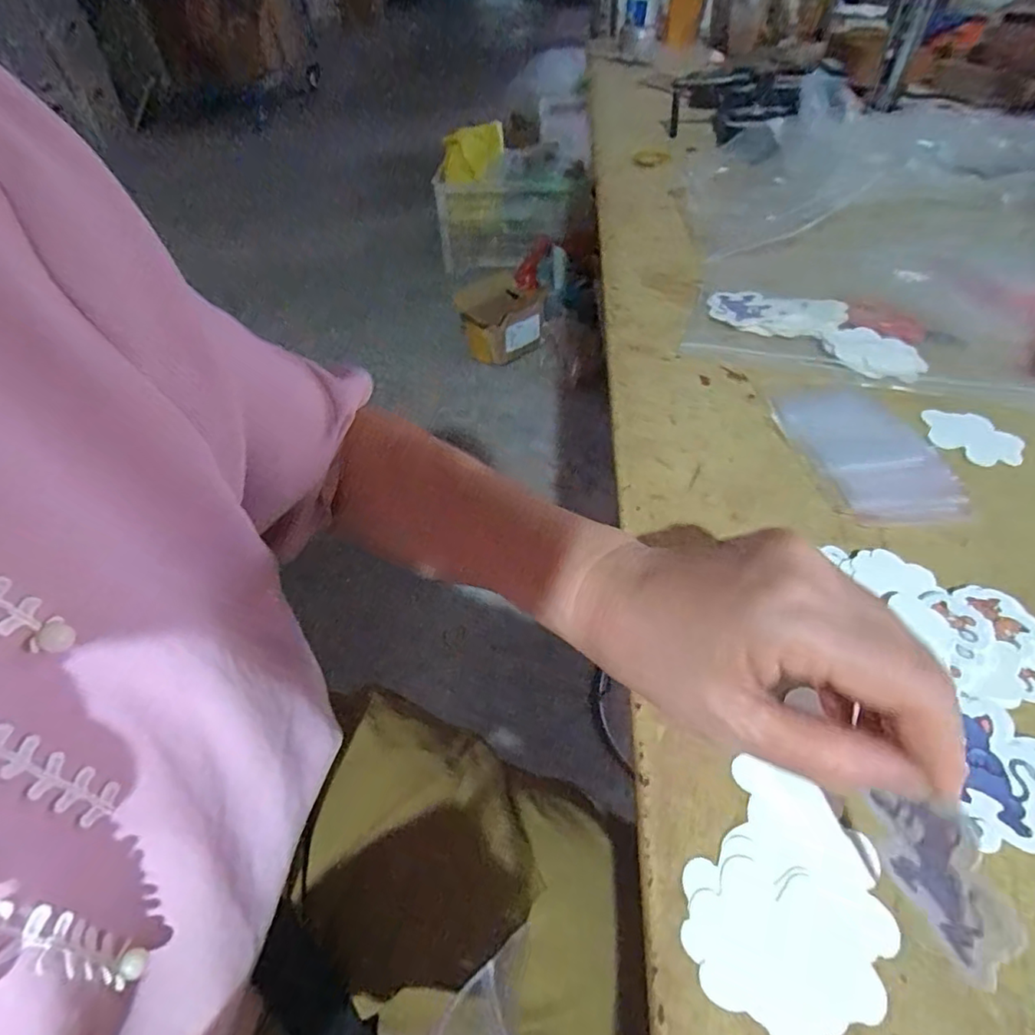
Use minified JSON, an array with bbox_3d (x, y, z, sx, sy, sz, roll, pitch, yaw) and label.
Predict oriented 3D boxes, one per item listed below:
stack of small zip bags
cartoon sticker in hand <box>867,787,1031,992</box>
[{"bbox_3d":[0.237,-0.049,0.384,0.084,0.005,0.136,-7,47,-2],"label":"stack of small zip bags"},{"bbox_3d":[0.132,0.112,0.175,0.006,0.048,0.049,-15,48,-9],"label":"cartoon sticker in hand"}]

